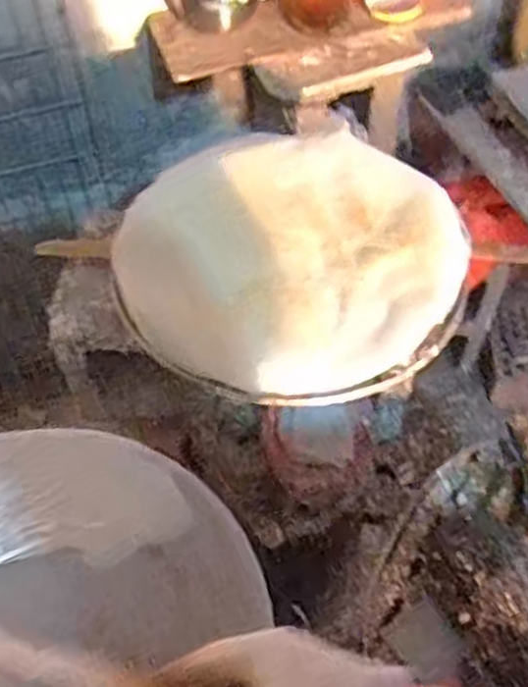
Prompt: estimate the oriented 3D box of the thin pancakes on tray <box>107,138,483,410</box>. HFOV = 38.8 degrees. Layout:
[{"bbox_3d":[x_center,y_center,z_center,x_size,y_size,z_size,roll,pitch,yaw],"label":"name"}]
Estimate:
[{"bbox_3d":[0.024,-0.102,0.800,0.358,0.054,0.368,-24,58,-18],"label":"thin pancakes on tray"}]

